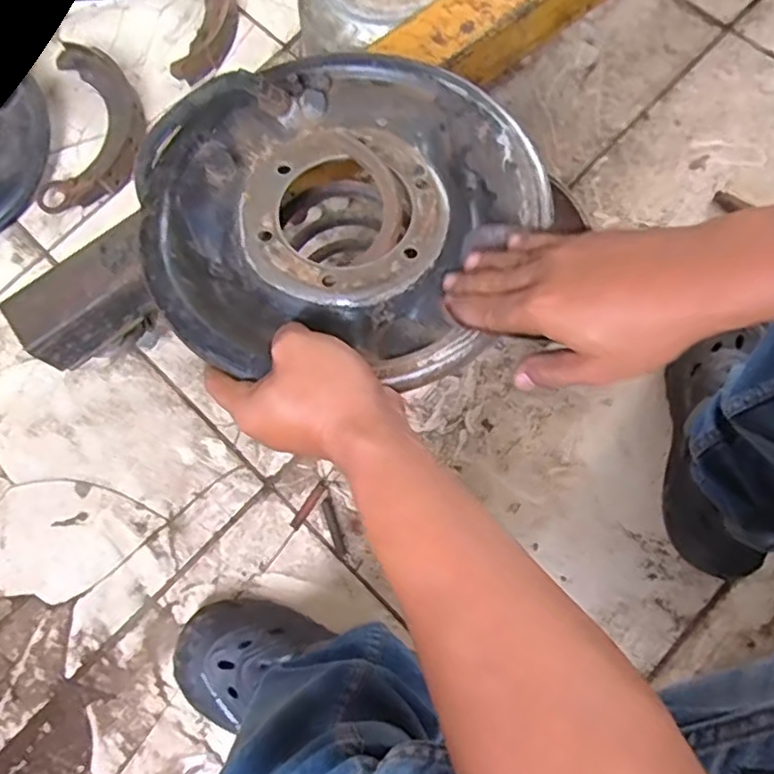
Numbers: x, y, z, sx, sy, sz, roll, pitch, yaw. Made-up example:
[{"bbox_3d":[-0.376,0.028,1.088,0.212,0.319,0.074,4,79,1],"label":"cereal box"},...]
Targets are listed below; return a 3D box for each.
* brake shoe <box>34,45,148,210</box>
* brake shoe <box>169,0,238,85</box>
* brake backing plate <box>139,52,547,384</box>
[{"bbox_3d":[-0.365,-0.325,0.810,0.122,0.031,0.220,3,77,2],"label":"brake shoe"},{"bbox_3d":[-0.250,-0.502,0.849,0.098,0.033,0.213,-14,77,-2],"label":"brake shoe"},{"bbox_3d":[-0.032,-0.124,0.431,0.258,0.048,0.245,0,77,1],"label":"brake backing plate"}]

